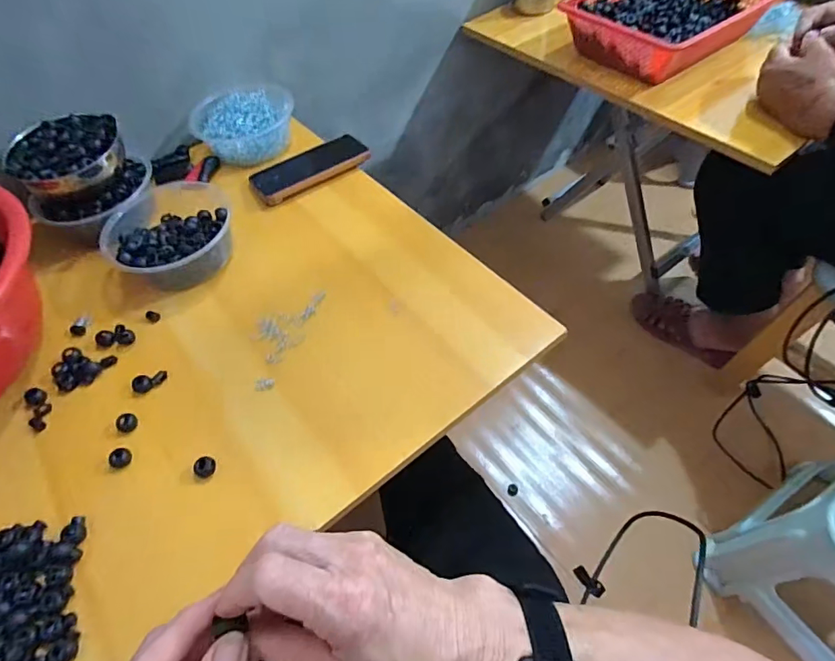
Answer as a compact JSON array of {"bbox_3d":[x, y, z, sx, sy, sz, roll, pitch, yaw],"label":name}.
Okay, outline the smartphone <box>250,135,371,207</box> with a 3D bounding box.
[{"bbox_3d":[-0.150,-0.222,0.673,0.159,0.011,0.062,-30,57,-16],"label":"smartphone"}]

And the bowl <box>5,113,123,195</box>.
[{"bbox_3d":[-0.411,-0.202,0.585,0.123,0.065,0.106,-30,57,-16],"label":"bowl"}]

